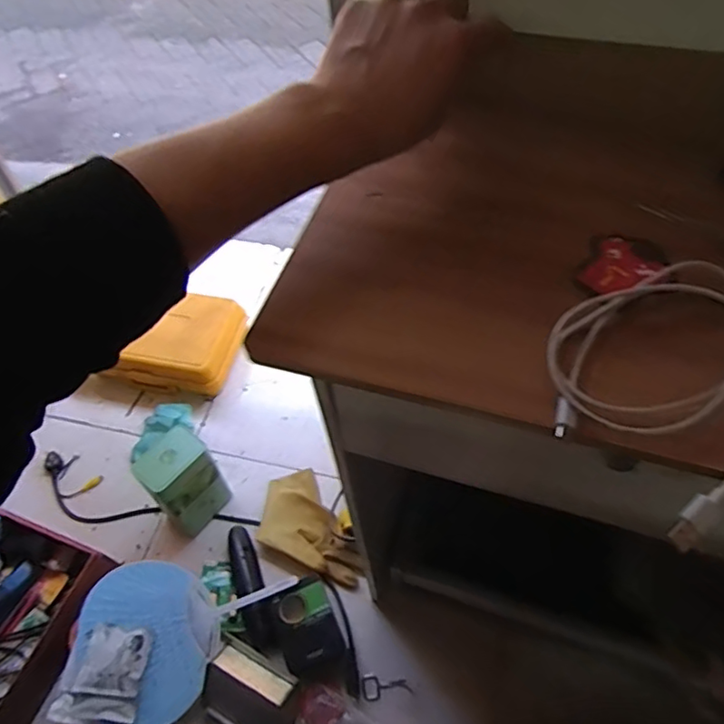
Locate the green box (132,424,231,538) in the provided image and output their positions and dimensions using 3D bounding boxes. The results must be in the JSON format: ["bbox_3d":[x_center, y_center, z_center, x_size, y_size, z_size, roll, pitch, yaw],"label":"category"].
[{"bbox_3d":[-0.298,0.204,0.987,0.088,0.188,0.116,32,65,23],"label":"green box"}]

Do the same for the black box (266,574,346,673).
[{"bbox_3d":[-0.085,0.403,0.895,0.101,0.047,0.120,-23,58,-10],"label":"black box"}]

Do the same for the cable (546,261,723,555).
[{"bbox_3d":[0.165,0.002,0.310,0.145,0.016,0.115,-39,62,-19],"label":"cable"}]

